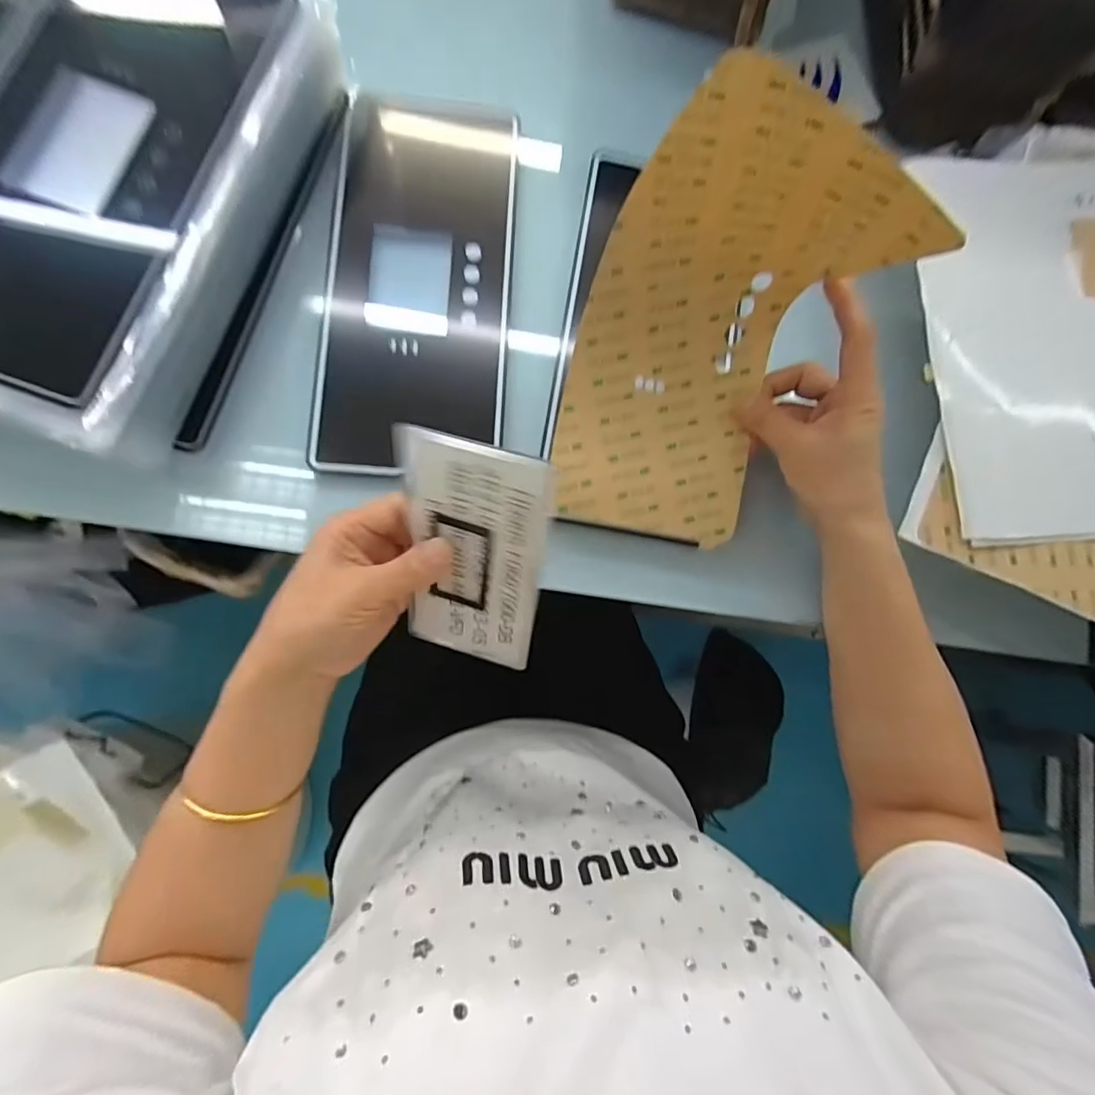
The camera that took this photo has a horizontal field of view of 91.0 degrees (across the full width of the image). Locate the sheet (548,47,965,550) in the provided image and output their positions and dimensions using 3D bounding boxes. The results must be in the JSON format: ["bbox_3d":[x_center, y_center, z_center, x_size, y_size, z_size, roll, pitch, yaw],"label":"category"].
[{"bbox_3d":[0.088,-0.100,0.284,0.134,0.176,0.155,12,81,-4],"label":"sheet"}]

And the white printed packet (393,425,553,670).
[{"bbox_3d":[-0.041,0.008,0.299,0.079,0.146,0.008,12,37,10],"label":"white printed packet"}]

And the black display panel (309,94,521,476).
[{"bbox_3d":[-0.089,-0.189,0.383,0.125,0.008,0.275,4,82,-5],"label":"black display panel"}]

